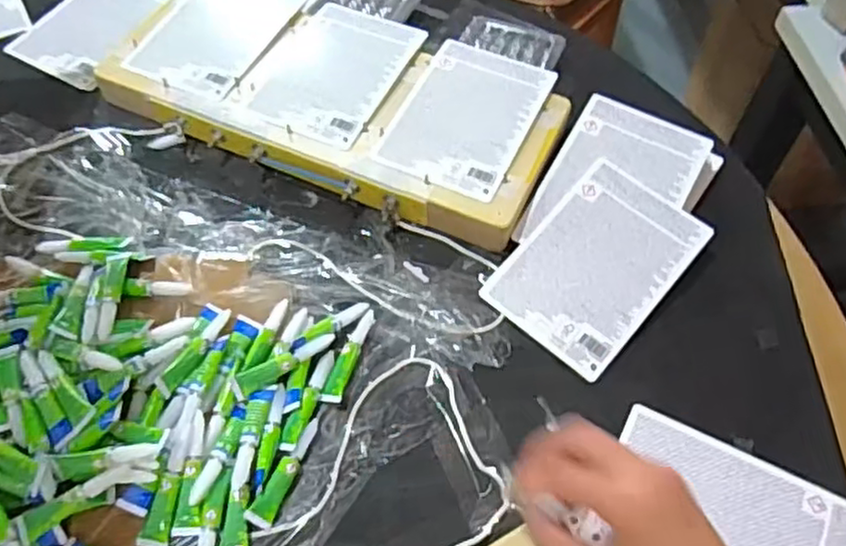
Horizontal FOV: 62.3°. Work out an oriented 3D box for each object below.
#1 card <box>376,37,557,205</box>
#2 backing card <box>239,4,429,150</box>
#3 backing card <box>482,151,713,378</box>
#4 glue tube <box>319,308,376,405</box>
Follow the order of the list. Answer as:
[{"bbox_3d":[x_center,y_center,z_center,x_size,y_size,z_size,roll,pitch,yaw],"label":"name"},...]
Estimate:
[{"bbox_3d":[0.041,-0.145,0.639,0.117,0.010,0.174,20,63,14],"label":"card"},{"bbox_3d":[-0.083,-0.194,0.669,0.123,0.011,0.172,20,63,14],"label":"backing card"},{"bbox_3d":[0.143,-0.009,0.579,0.116,0.004,0.168,38,75,19],"label":"backing card"},{"bbox_3d":[-0.057,0.063,0.540,0.015,0.007,0.082,17,60,8],"label":"glue tube"}]

